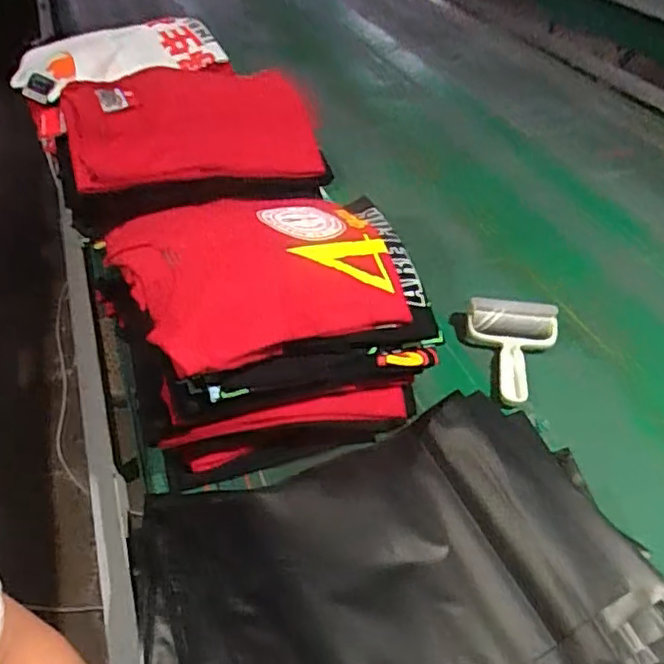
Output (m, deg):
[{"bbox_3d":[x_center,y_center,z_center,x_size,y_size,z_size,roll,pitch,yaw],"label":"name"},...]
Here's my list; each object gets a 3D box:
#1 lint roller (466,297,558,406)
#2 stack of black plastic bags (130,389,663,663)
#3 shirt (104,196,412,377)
[{"bbox_3d":[0.240,0.027,0.818,0.119,0.061,0.160,3,42,8],"label":"lint roller"},{"bbox_3d":[0.057,0.240,0.561,0.431,0.091,0.335,-15,43,-13],"label":"stack of black plastic bags"},{"bbox_3d":[-0.074,-0.067,0.642,0.266,0.072,0.206,-22,46,-20],"label":"shirt"}]

